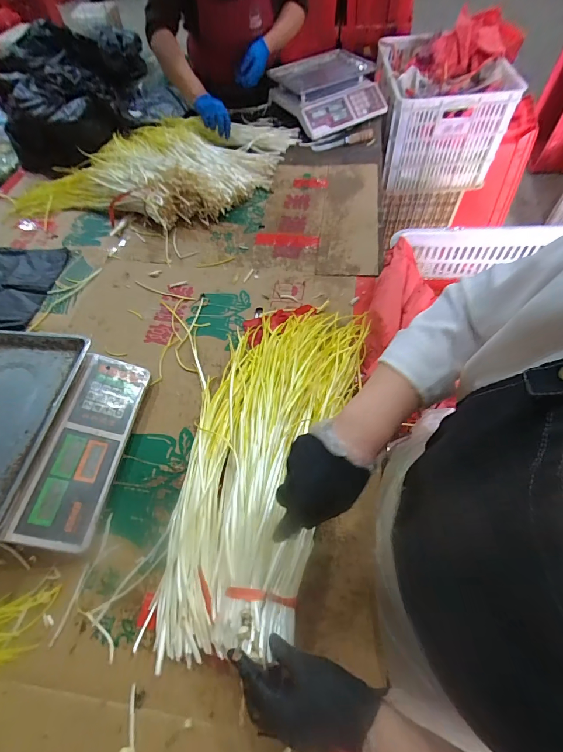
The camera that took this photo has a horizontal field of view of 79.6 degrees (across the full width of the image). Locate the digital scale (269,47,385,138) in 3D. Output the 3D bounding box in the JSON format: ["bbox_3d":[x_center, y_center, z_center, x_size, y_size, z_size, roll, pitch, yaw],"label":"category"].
[{"bbox_3d":[0.168,-0.984,1.202,0.344,0.171,0.267,-33,61,-16],"label":"digital scale"}]

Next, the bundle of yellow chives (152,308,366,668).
[{"bbox_3d":[-0.029,0.109,0.576,0.269,0.085,0.602,14,58,10],"label":"bundle of yellow chives"}]

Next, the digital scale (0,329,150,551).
[{"bbox_3d":[-0.439,0.099,0.580,0.321,0.102,0.340,5,57,5],"label":"digital scale"}]

